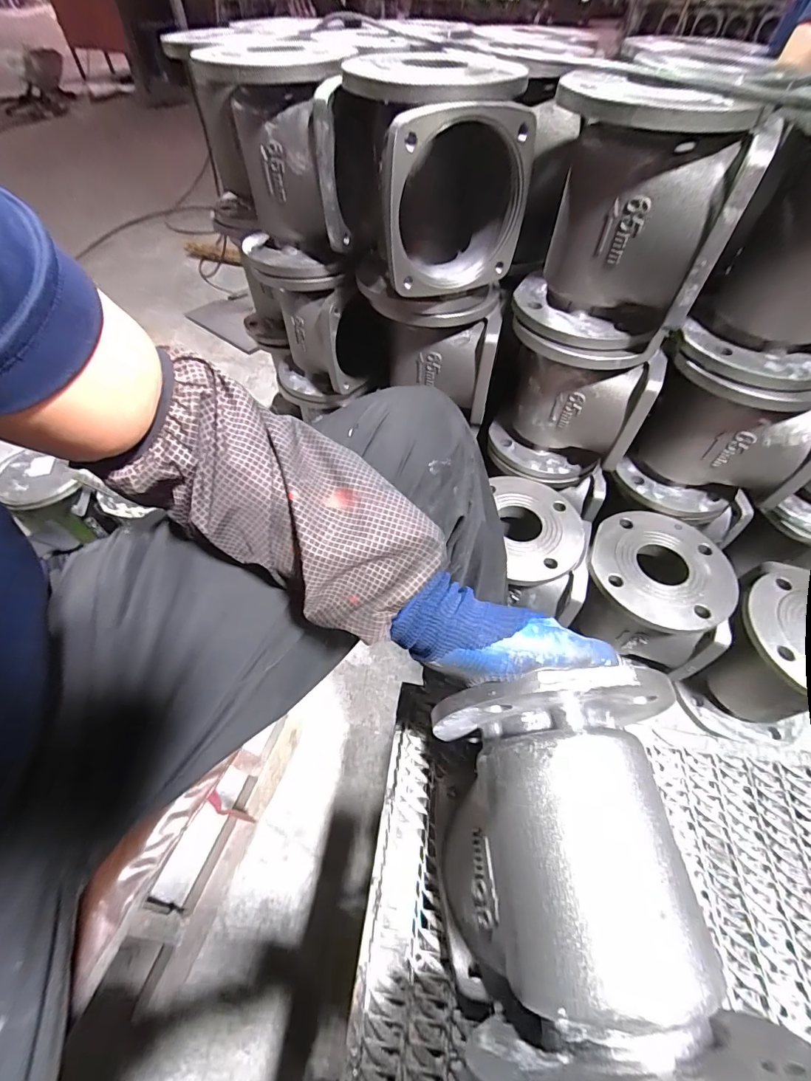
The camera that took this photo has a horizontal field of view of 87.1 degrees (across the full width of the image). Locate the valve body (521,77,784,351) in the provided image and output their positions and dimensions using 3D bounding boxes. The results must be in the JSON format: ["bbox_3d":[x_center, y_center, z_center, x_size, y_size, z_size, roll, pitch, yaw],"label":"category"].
[{"bbox_3d":[0.212,-0.318,0.429,0.159,0.196,0.162,7,54,5],"label":"valve body"}]

